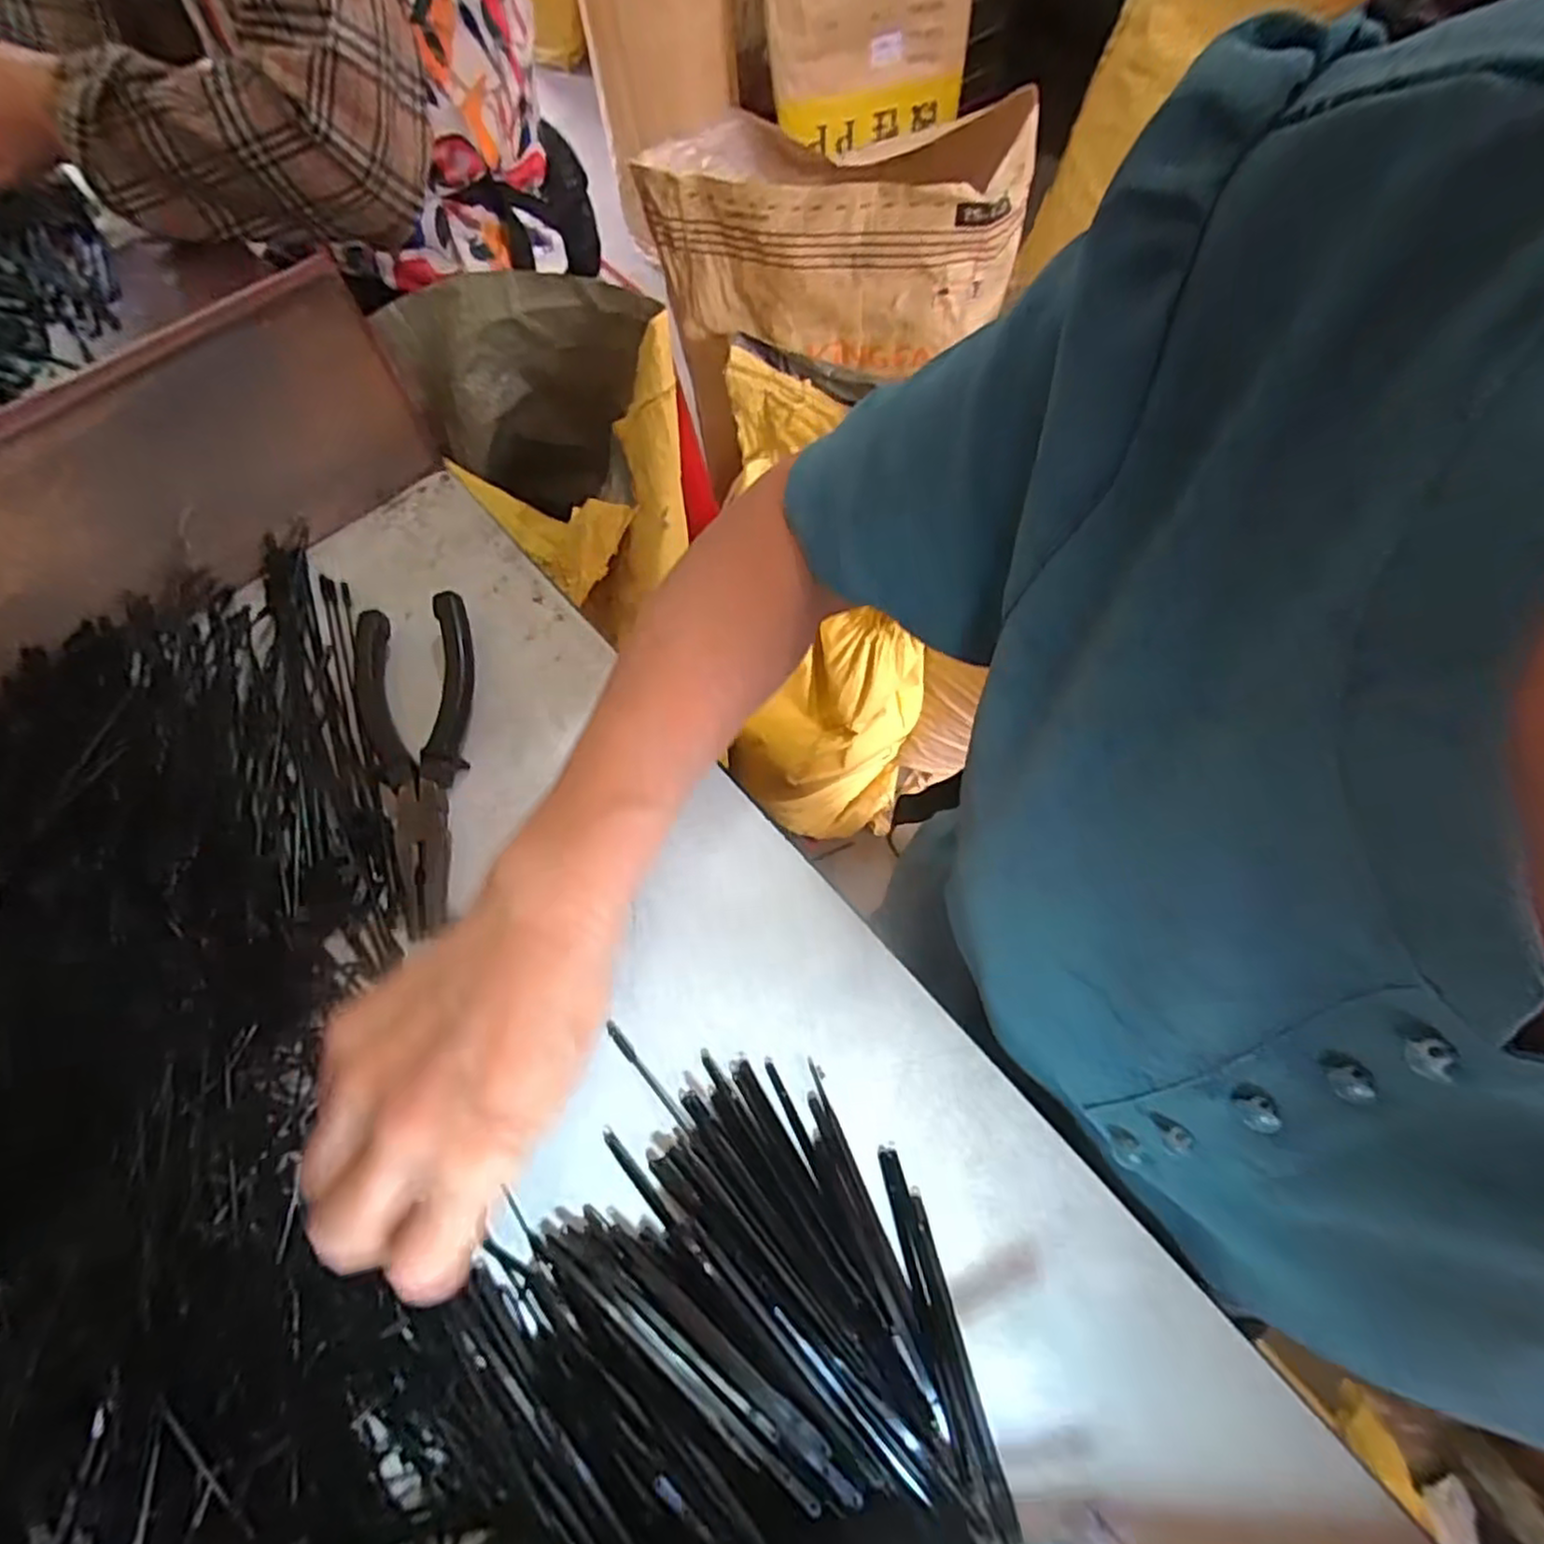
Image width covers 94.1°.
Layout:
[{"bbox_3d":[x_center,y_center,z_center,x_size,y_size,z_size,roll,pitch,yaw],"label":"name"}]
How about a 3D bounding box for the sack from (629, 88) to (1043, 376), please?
[{"bbox_3d":[0.070,-0.620,0.813,0.400,0.174,0.219,18,67,11],"label":"sack"}]

